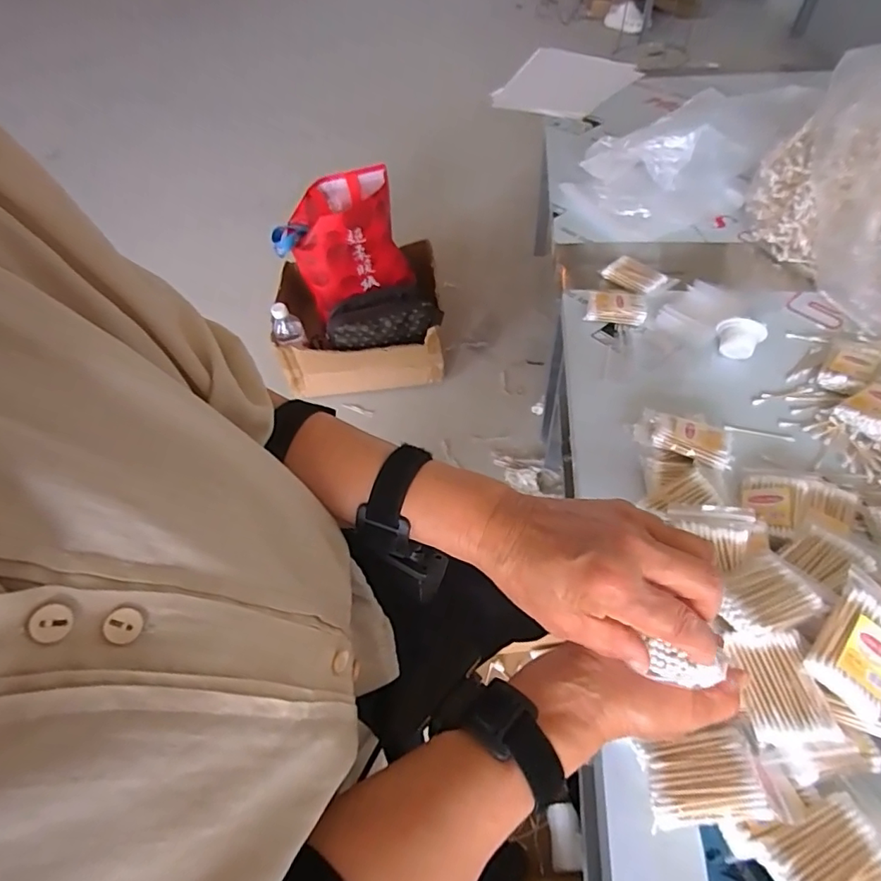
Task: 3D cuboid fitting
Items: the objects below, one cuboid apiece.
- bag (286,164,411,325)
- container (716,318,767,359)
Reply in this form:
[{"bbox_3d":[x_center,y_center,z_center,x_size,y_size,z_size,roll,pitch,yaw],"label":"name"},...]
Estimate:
[{"bbox_3d":[-0.215,-0.456,1.203,0.242,0.226,0.201,-25,55,-14],"label":"bag"},{"bbox_3d":[0.361,-0.125,0.639,0.052,0.048,0.028,24,58,21],"label":"container"}]

